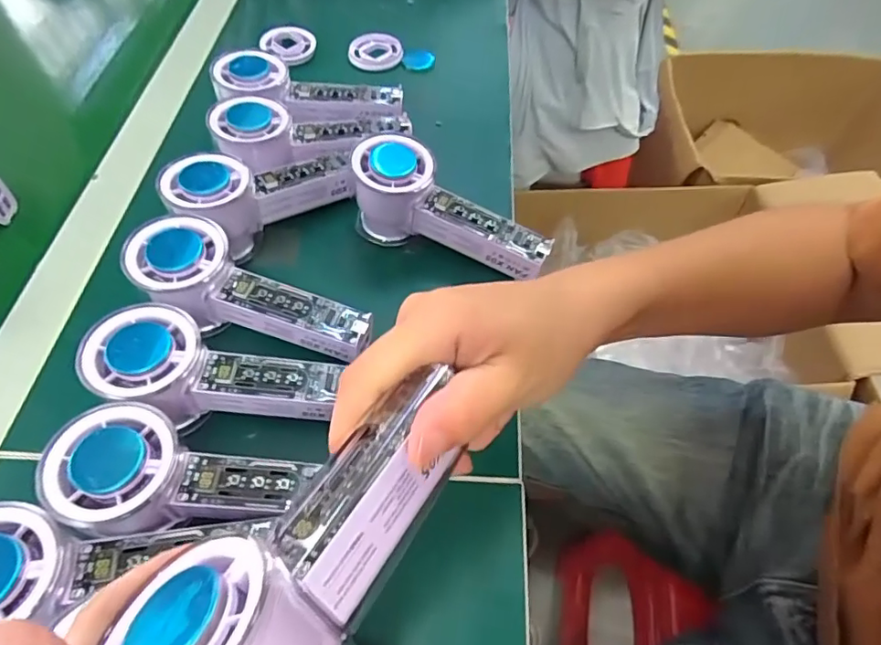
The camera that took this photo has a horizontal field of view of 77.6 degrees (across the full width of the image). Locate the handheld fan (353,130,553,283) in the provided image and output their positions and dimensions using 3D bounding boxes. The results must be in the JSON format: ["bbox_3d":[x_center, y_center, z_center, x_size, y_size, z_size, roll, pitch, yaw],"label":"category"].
[{"bbox_3d":[0.009,-0.078,0.381,0.142,0.058,0.055,15,57,11],"label":"handheld fan"}]

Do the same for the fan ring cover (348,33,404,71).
[{"bbox_3d":[-0.064,-0.267,0.539,0.052,0.014,0.043,-9,56,-6],"label":"fan ring cover"}]

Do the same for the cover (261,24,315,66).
[{"bbox_3d":[-0.153,-0.274,0.540,0.048,0.015,0.048,11,56,8],"label":"cover"}]

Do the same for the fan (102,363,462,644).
[{"bbox_3d":[-0.040,0.060,0.182,0.064,0.047,0.125,18,57,10],"label":"fan"}]

